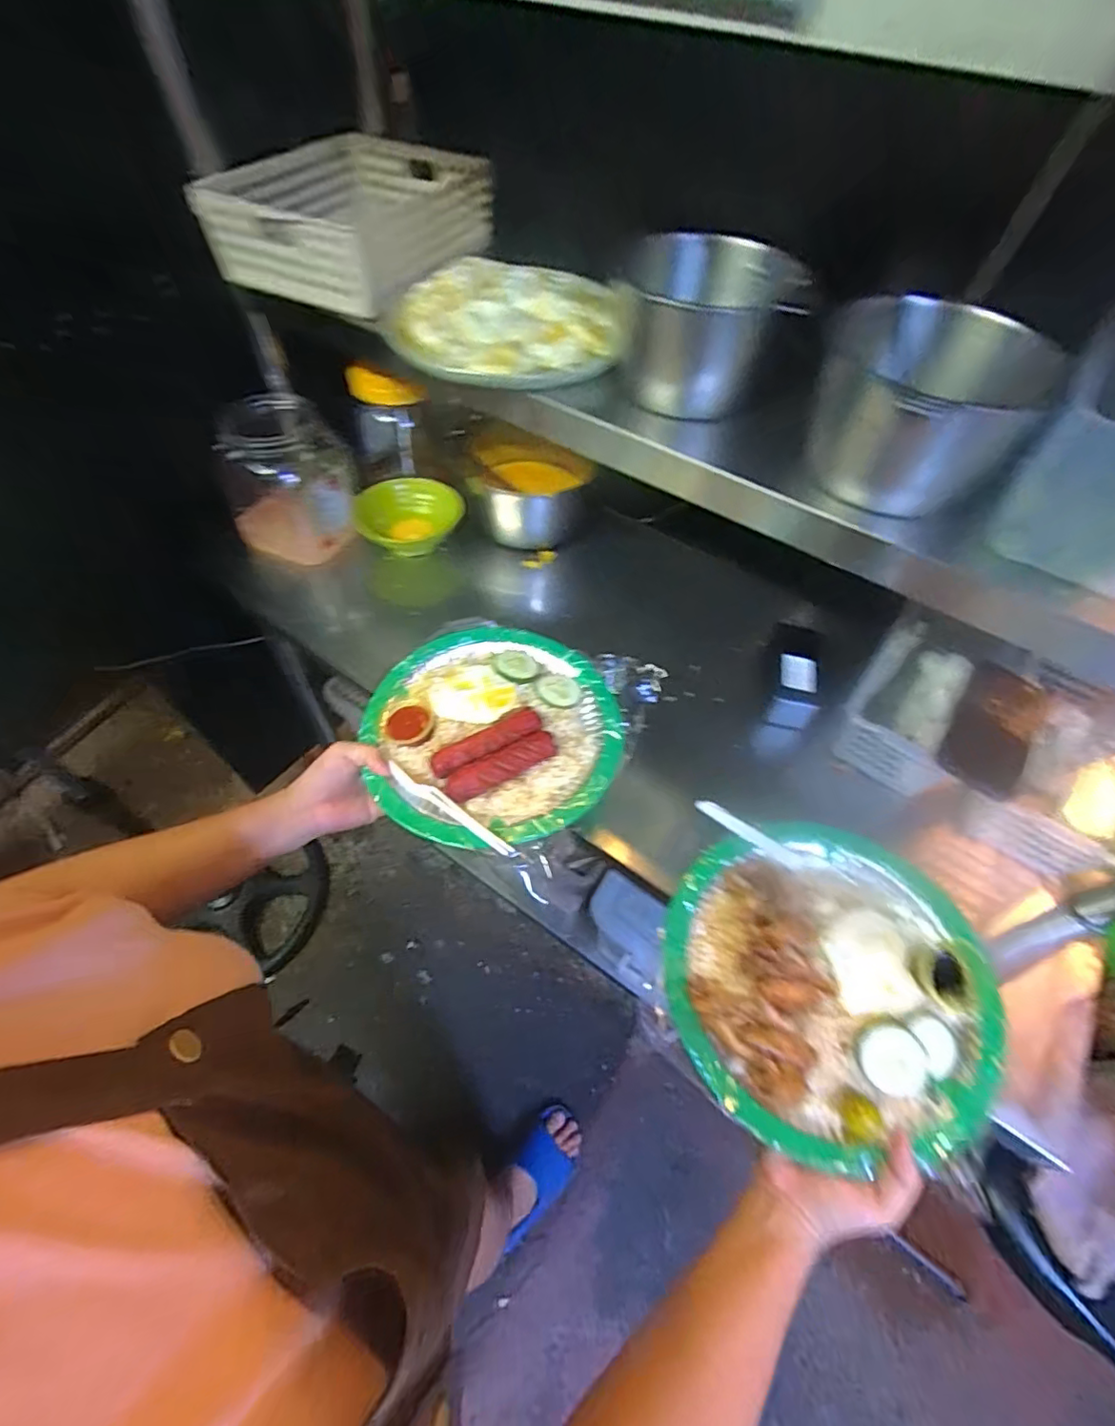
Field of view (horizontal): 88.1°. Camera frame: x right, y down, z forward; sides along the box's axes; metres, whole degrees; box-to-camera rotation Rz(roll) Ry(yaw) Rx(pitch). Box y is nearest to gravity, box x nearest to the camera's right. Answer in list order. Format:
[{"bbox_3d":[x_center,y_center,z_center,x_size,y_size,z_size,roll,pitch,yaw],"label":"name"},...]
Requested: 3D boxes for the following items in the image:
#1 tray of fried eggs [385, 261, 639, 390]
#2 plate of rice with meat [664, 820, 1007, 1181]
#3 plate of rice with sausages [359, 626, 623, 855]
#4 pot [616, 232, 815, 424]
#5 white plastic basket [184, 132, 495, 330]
[{"bbox_3d":[-0.050,-0.386,0.568,0.224,0.041,0.189,-11,56,-8],"label":"tray of fried eggs"},{"bbox_3d":[0.217,0.205,0.468,0.237,0.048,0.254,0,55,0],"label":"plate of rice with meat"},{"bbox_3d":[-0.062,0.014,0.575,0.245,0.026,0.240,0,55,0],"label":"plate of rice with sausages"},{"bbox_3d":[0.133,-0.356,0.530,0.136,0.096,0.136,0,55,0],"label":"pot"},{"bbox_3d":[-0.209,-0.523,0.613,0.191,0.091,0.238,16,57,11],"label":"white plastic basket"}]

